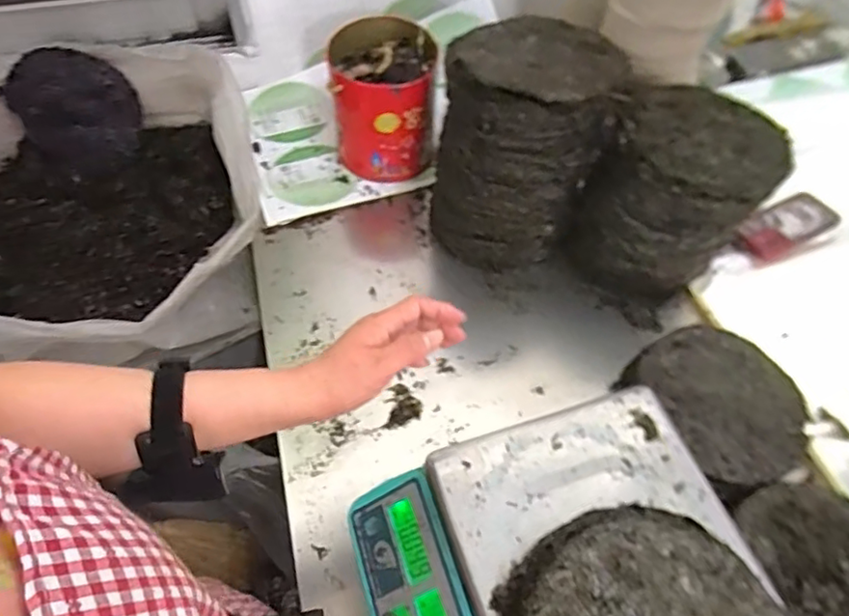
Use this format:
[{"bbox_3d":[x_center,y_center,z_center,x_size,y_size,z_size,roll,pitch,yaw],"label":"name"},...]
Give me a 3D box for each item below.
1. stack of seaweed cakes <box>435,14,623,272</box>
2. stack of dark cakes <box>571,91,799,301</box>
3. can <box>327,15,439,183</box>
[{"bbox_3d":[0.122,-0.204,0.803,0.207,0.296,0.178,9,55,5],"label":"stack of seaweed cakes"},{"bbox_3d":[0.329,-0.142,0.801,0.198,0.243,0.188,35,61,21],"label":"stack of dark cakes"},{"bbox_3d":[-0.062,-0.291,0.900,0.145,0.207,0.133,1,54,-1],"label":"can"}]

